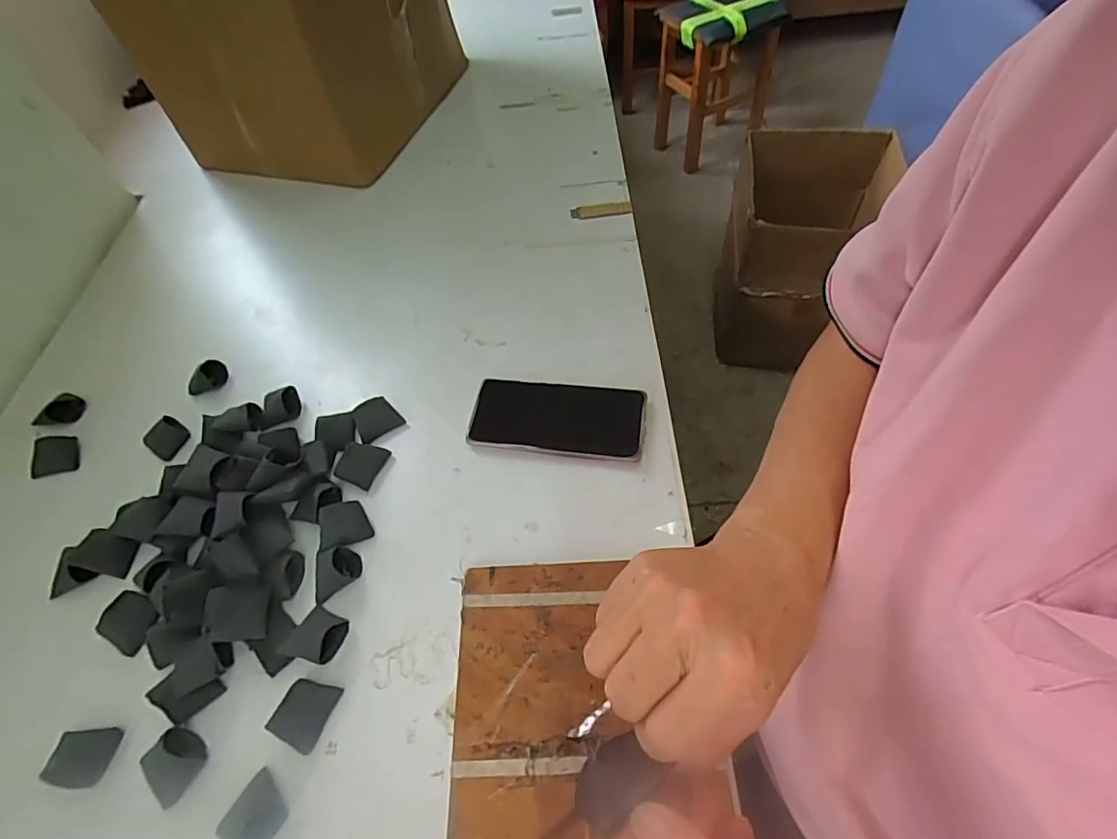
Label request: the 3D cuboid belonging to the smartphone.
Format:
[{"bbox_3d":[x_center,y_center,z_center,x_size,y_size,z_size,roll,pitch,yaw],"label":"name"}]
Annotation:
[{"bbox_3d":[0.000,-0.001,0.513,0.158,0.016,0.077,6,57,8],"label":"smartphone"}]

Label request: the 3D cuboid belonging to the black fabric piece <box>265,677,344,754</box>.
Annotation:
[{"bbox_3d":[-0.181,0.207,0.386,0.032,0.015,0.042,16,59,15],"label":"black fabric piece"}]

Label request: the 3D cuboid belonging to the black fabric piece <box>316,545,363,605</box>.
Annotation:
[{"bbox_3d":[-0.180,0.120,0.436,0.036,0.021,0.040,-13,56,-4],"label":"black fabric piece"}]

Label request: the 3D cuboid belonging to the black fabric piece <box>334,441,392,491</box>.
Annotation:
[{"bbox_3d":[-0.181,0.040,0.498,0.037,0.004,0.040,27,66,-3],"label":"black fabric piece"}]

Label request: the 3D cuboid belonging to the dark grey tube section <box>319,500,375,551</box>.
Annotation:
[{"bbox_3d":[-0.183,0.089,0.462,0.042,0.022,0.033,-15,56,-5],"label":"dark grey tube section"}]

